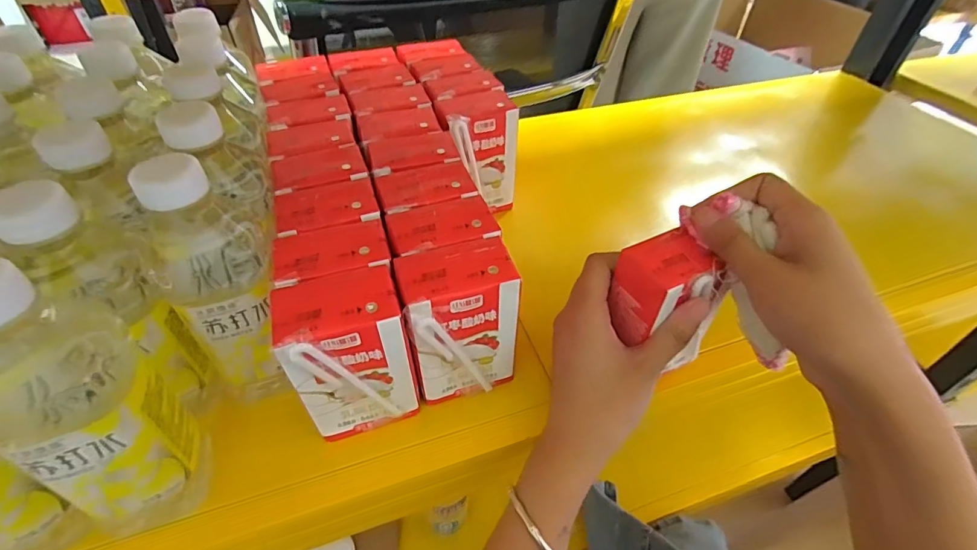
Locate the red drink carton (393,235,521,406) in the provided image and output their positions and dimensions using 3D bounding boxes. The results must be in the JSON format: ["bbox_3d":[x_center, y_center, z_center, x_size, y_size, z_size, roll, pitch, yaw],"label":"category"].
[{"bbox_3d":[-0.017,0.031,0.300,0.069,0.099,0.043,-12,47,-14],"label":"red drink carton"}]

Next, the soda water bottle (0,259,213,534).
[{"bbox_3d":[-0.191,0.063,0.225,0.057,0.156,0.064,30,51,25],"label":"soda water bottle"}]

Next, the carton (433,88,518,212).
[{"bbox_3d":[-0.009,-0.107,0.432,0.067,0.102,0.042,-15,48,-16],"label":"carton"}]

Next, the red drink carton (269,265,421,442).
[{"bbox_3d":[-0.081,0.050,0.283,0.064,0.102,0.042,-14,47,-15],"label":"red drink carton"}]

